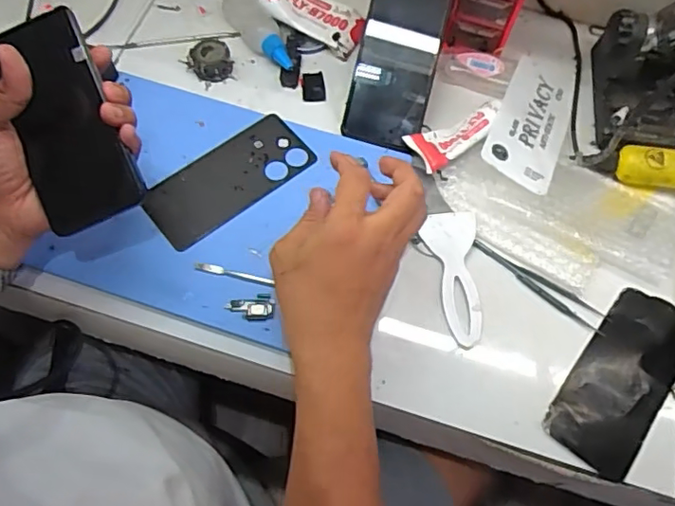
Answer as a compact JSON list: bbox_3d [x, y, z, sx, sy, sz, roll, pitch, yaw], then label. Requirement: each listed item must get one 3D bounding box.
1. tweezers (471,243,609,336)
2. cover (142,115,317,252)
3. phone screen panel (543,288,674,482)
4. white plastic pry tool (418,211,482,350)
[{"bbox_3d":[0.177,0.031,0.506,0.129,0.006,0.021,30,69,12],"label":"tweezers"},{"bbox_3d":[-0.100,-0.069,0.537,0.157,0.008,0.071,-38,72,-16],"label":"cover"},{"bbox_3d":[0.240,0.103,0.478,0.073,0.006,0.157,36,70,14],"label":"phone screen panel"},{"bbox_3d":[0.100,0.020,0.509,0.049,0.011,0.123,2,66,0],"label":"white plastic pry tool"}]

